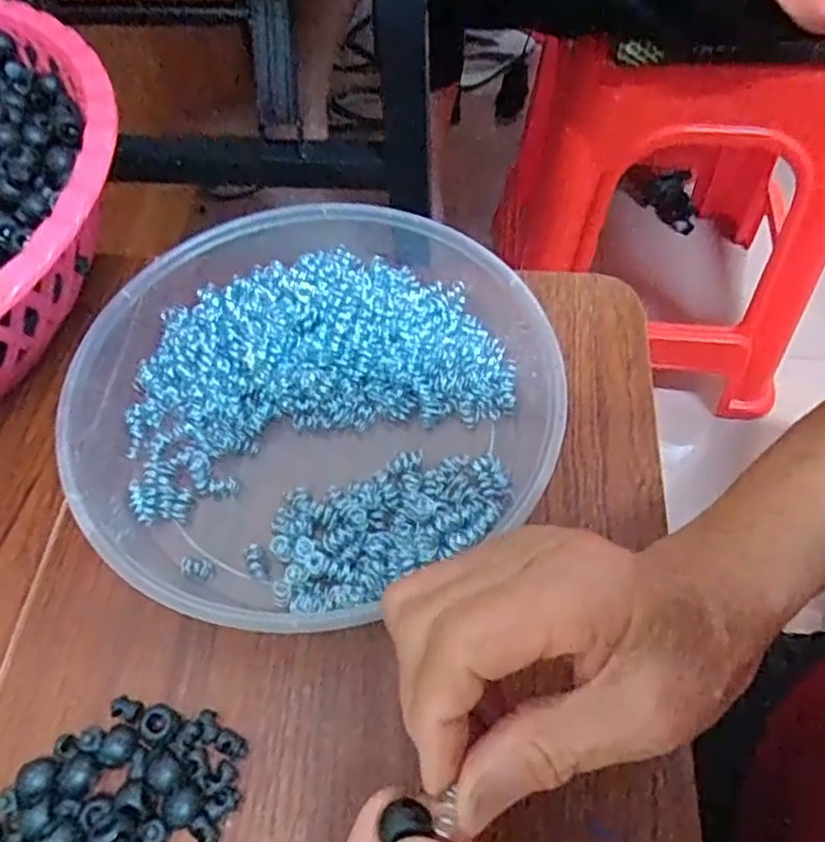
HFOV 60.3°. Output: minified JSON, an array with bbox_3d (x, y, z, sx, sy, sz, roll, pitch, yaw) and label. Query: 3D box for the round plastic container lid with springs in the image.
[{"bbox_3d":[-0.048,-0.016,0.346,0.230,0.040,0.232,-1,58,1],"label":"round plastic container lid with springs"}]

